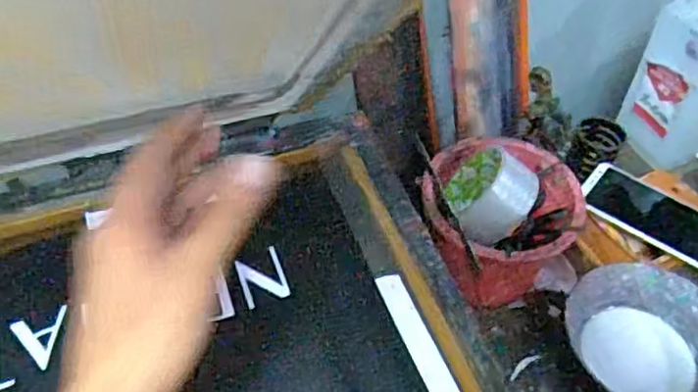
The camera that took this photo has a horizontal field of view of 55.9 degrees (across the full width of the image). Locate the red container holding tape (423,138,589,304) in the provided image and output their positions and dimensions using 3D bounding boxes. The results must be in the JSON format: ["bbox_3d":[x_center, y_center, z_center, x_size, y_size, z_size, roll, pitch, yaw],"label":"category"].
[{"bbox_3d":[0.134,0.033,0.662,0.129,0.134,0.149,-12,50,-12],"label":"red container holding tape"}]

